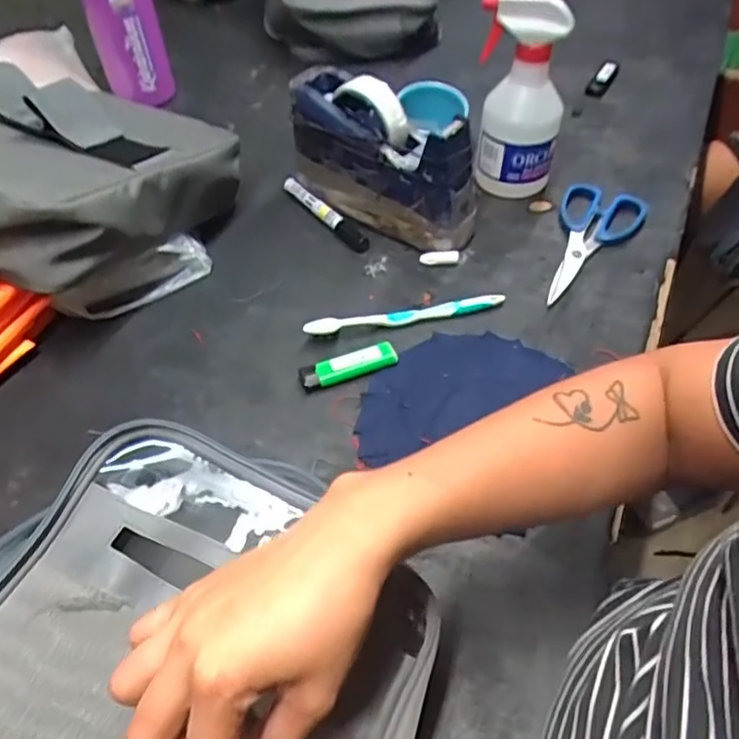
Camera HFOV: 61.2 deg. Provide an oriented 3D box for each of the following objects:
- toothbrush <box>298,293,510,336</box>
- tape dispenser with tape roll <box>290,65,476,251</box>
[{"bbox_3d":[0.031,-0.051,0.551,0.175,0.023,0.018,-11,51,-9],"label":"toothbrush"},{"bbox_3d":[0.011,-0.204,0.618,0.200,0.115,0.062,32,57,23],"label":"tape dispenser with tape roll"}]

